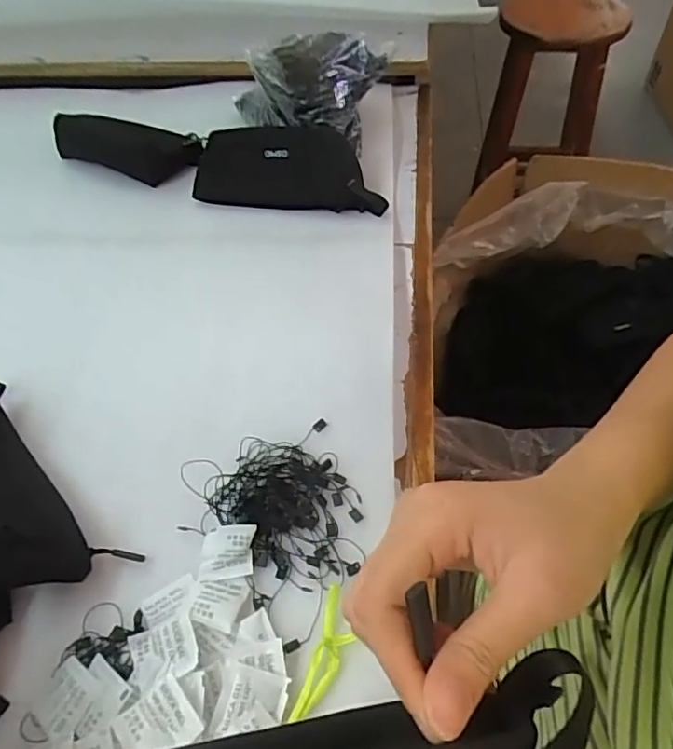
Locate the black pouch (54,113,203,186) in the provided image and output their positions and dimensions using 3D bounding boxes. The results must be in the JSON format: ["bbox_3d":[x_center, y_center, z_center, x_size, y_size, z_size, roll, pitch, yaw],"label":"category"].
[{"bbox_3d":[-0.253,-0.283,0.707,0.184,0.035,0.095,22,57,19],"label":"black pouch"}]

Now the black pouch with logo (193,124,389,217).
[{"bbox_3d":[-0.050,-0.232,0.640,0.218,0.056,0.091,7,54,8],"label":"black pouch with logo"}]

